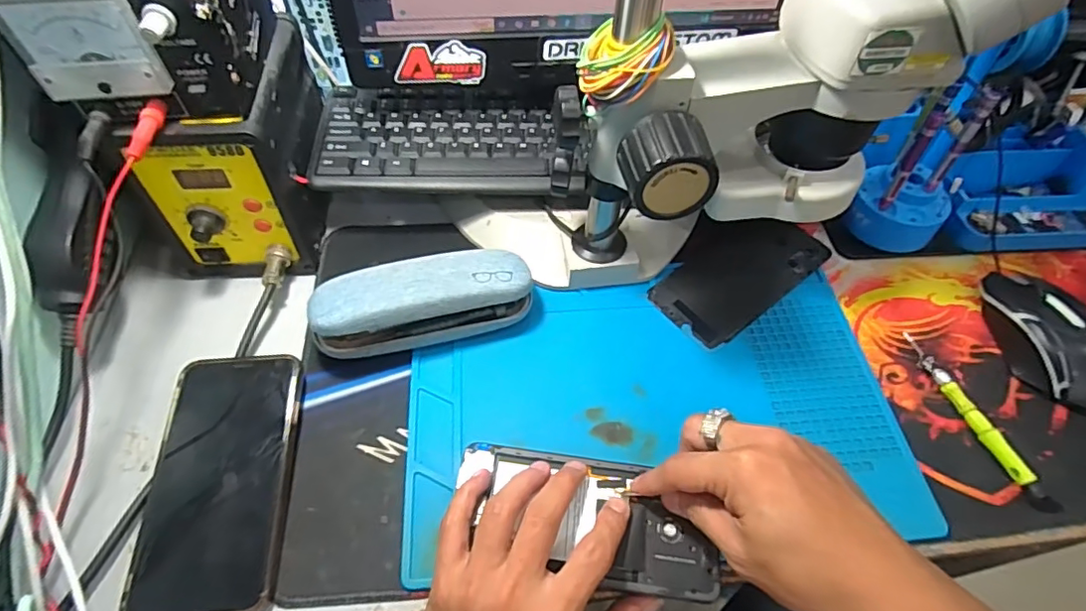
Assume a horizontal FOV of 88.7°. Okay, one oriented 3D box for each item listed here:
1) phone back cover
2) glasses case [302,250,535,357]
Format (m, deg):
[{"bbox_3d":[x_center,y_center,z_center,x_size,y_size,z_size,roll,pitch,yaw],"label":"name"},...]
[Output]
[{"bbox_3d":[0.165,-0.030,0.468,0.159,0.006,0.078,-33,62,-23],"label":"phone back cover"},{"bbox_3d":[-0.087,-0.003,0.410,0.153,0.054,0.055,-16,57,-13],"label":"glasses case"}]

